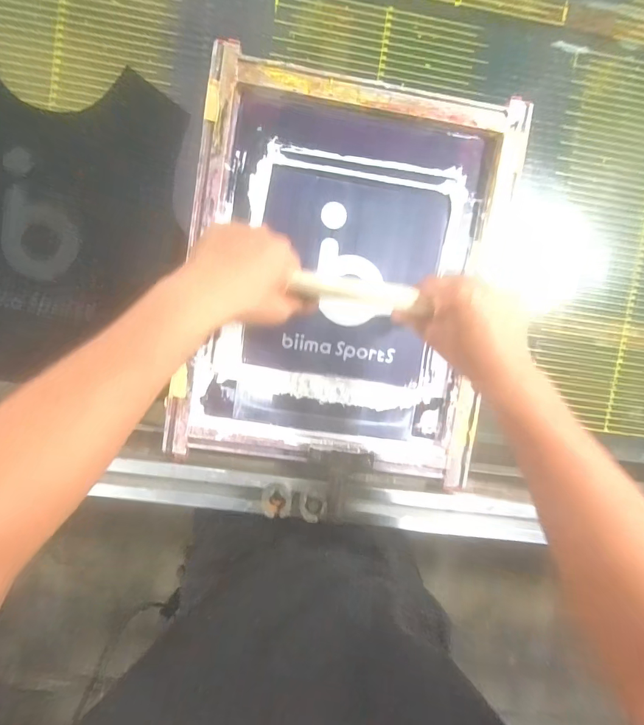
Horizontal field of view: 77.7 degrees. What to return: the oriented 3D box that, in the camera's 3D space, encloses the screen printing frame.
[{"bbox_3d":[0.032,-0.102,0.508,0.388,0.035,0.473,9,94,-3],"label":"screen printing frame"}]

